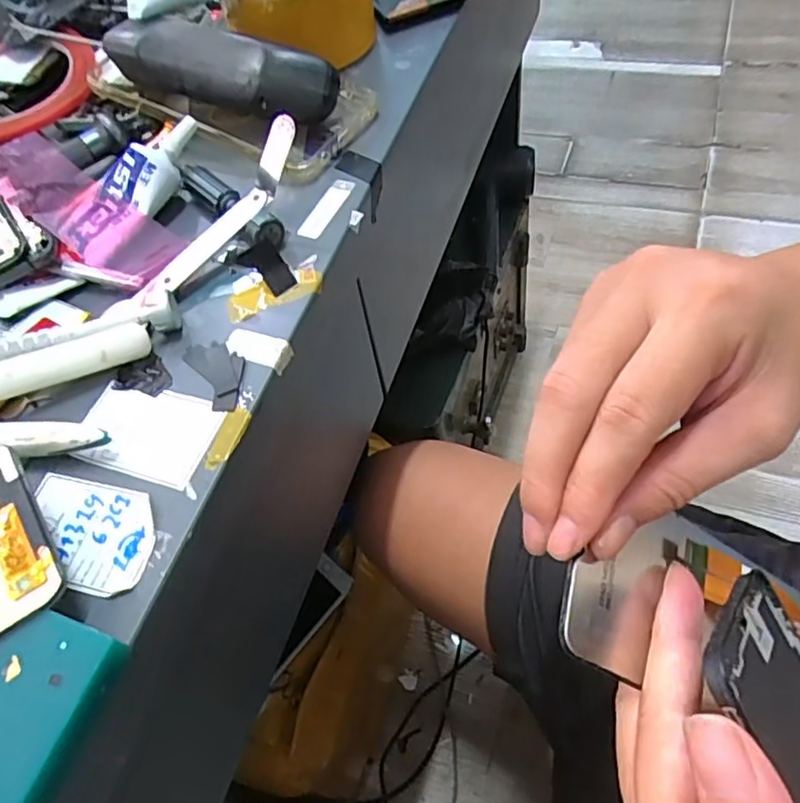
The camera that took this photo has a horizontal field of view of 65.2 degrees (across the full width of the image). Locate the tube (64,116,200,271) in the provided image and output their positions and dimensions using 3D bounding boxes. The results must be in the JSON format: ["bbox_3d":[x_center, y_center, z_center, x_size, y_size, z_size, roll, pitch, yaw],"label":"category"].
[{"bbox_3d":[-0.141,-0.113,0.327,0.046,0.017,0.092,32,82,21],"label":"tube"}]

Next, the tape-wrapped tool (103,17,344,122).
[{"bbox_3d":[-0.105,-0.189,0.357,0.141,0.037,0.023,15,59,18],"label":"tape-wrapped tool"}]

